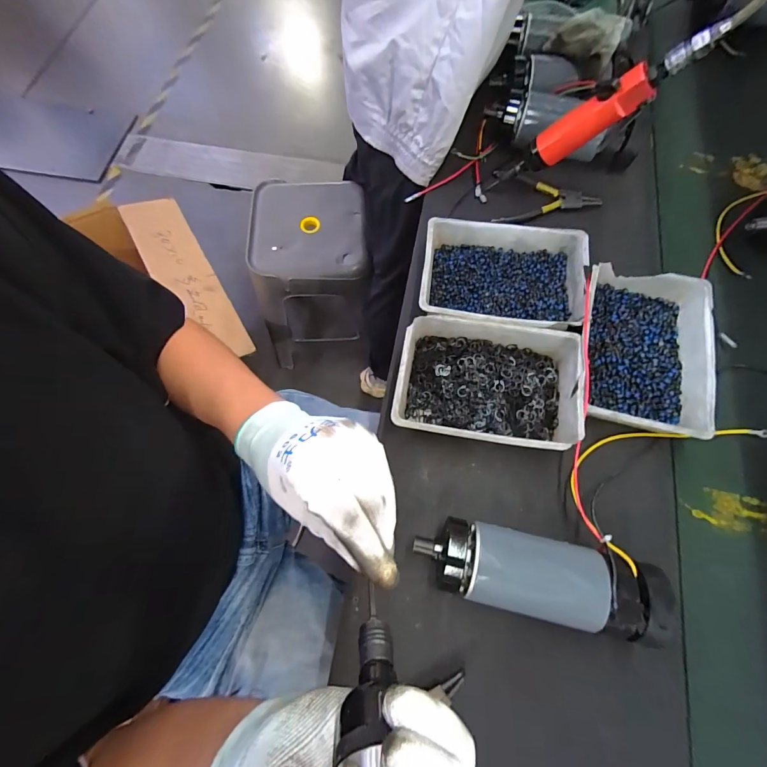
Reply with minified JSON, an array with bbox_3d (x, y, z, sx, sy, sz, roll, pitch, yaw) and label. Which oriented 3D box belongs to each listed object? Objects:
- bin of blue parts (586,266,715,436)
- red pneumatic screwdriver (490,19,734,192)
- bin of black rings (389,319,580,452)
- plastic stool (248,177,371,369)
[{"bbox_3d":[0.315,-0.040,0.455,0.147,0.046,0.207,15,72,5],"label":"bin of blue parts"},{"bbox_3d":[0.245,-0.325,0.467,0.049,0.284,0.035,30,70,-27],"label":"red pneumatic screwdriver"},{"bbox_3d":[0.120,0.000,0.436,0.200,0.048,0.140,9,71,3],"label":"bin of black rings"},{"bbox_3d":[-0.182,-0.282,1.089,0.281,0.464,0.311,0,71,0],"label":"plastic stool"}]

